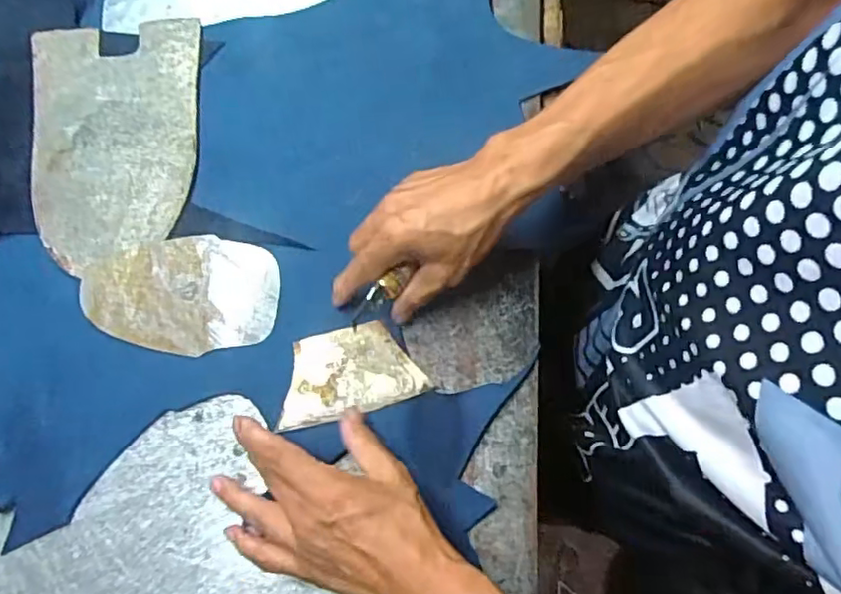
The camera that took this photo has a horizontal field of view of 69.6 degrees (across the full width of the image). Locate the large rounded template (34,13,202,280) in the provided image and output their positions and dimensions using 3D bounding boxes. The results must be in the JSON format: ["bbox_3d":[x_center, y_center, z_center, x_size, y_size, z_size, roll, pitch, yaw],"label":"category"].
[{"bbox_3d":[-0.259,-0.142,0.522,0.141,0.006,0.234,-11,70,-5],"label":"large rounded template"}]

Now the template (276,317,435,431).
[{"bbox_3d":[-0.054,0.054,0.451,0.105,0.004,0.064,-14,69,-6],"label":"template"}]

